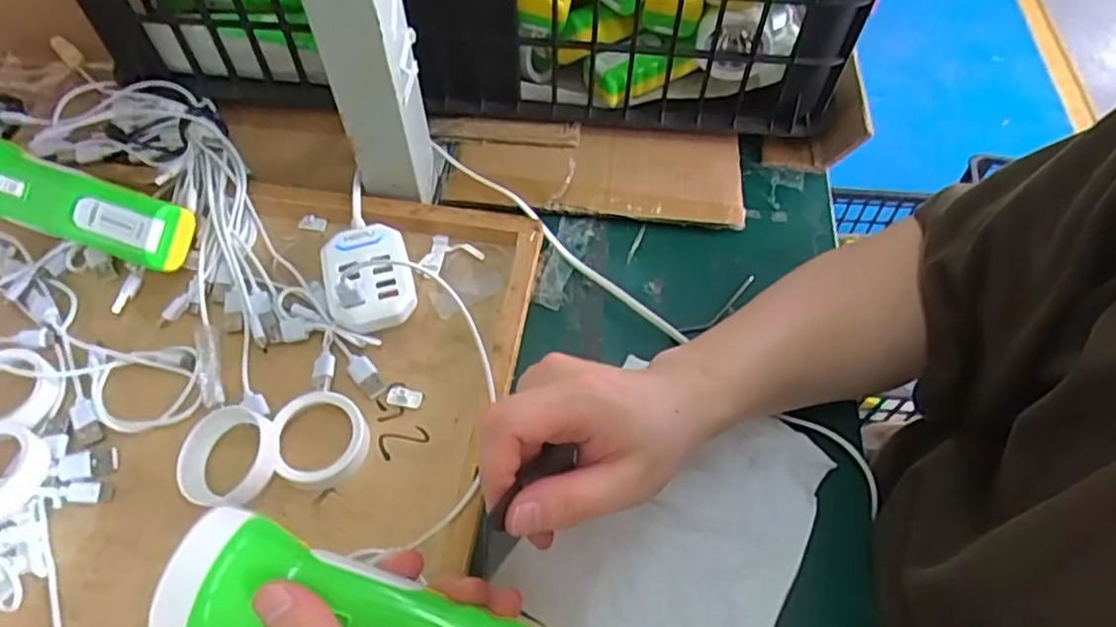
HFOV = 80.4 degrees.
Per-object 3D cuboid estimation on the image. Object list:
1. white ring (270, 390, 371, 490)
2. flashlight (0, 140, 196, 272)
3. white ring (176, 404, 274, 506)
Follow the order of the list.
[{"bbox_3d":[-0.132,0.070,0.368,0.050,0.016,0.052,0,56,0],"label":"white ring"},{"bbox_3d":[-0.318,-0.067,0.429,0.175,0.051,0.043,16,58,11],"label":"flashlight"},{"bbox_3d":[-0.180,0.080,0.360,0.051,0.020,0.053,0,56,0],"label":"white ring"}]

